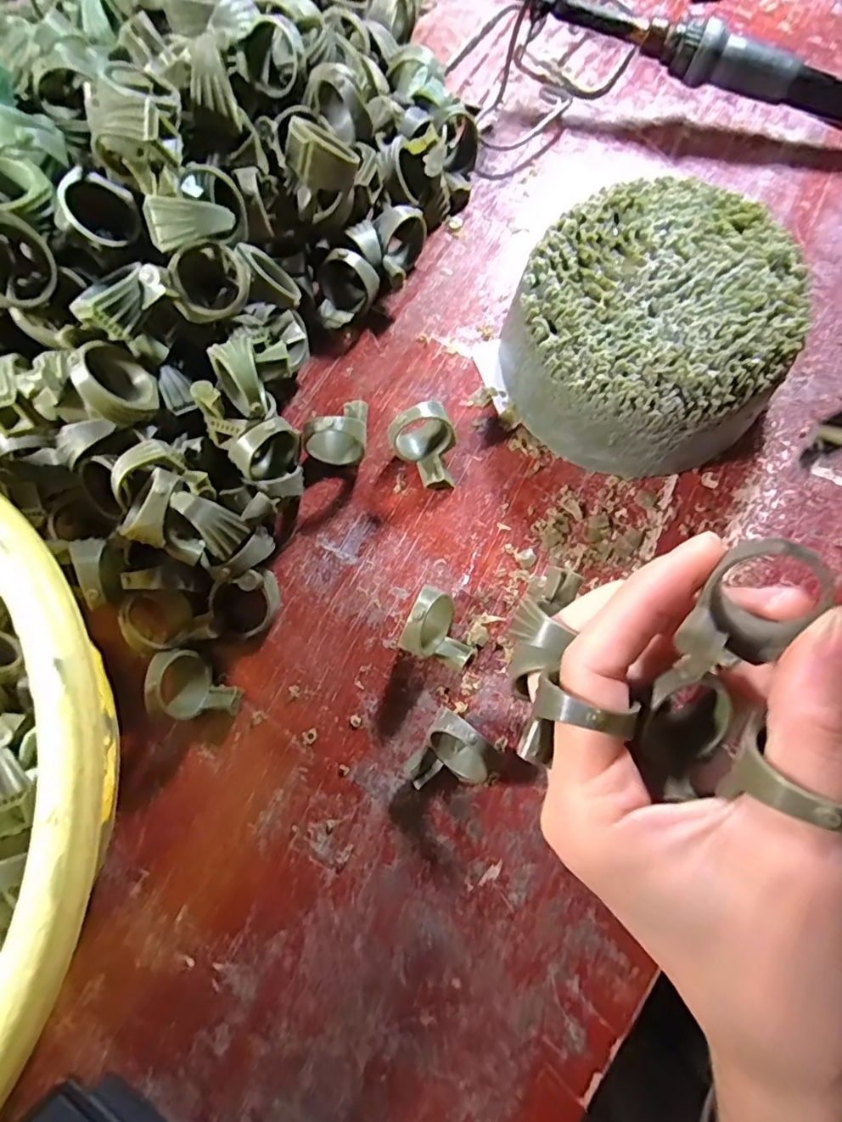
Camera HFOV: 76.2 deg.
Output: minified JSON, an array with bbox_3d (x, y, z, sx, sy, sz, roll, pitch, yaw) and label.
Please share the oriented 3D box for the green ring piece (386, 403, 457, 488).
[{"bbox_3d":[0.001,-0.046,0.218,0.026,0.026,0.027,-6,78,2],"label":"green ring piece"}]

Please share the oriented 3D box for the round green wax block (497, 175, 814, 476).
[{"bbox_3d":[0.087,-0.089,0.212,0.096,0.047,0.097,-1,78,3],"label":"round green wax block"}]

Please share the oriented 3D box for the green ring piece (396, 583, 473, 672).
[{"bbox_3d":[0.008,0.025,0.199,0.025,0.028,0.025,25,80,8],"label":"green ring piece"}]

